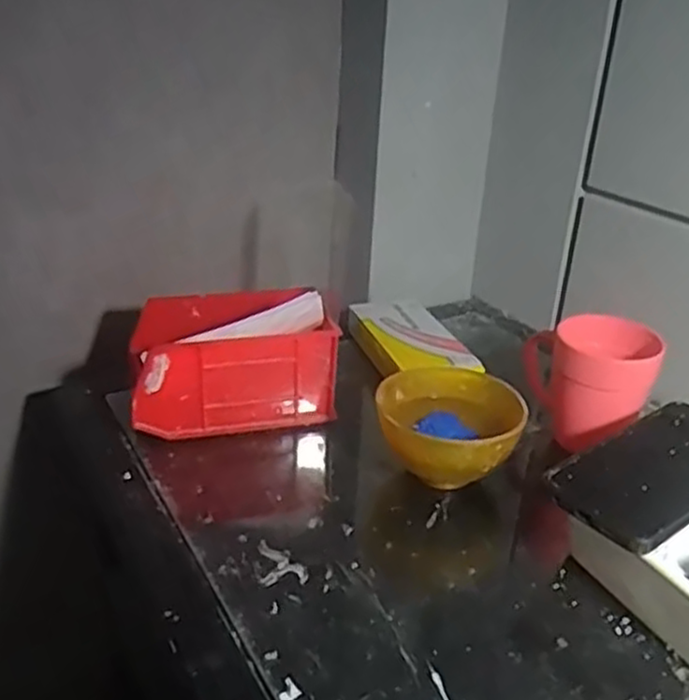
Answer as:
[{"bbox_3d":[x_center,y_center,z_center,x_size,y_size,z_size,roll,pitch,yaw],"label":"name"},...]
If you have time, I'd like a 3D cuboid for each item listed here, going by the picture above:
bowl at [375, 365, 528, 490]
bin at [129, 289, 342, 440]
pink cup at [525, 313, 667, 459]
[{"bbox_3d":[0.080,0.066,0.580,0.107,0.071,0.114,1,29,-1],"label":"bowl"},{"bbox_3d":[-0.096,0.003,0.634,0.162,0.111,0.093,-6,28,-13],"label":"bin"},{"bbox_3d":[0.195,0.024,0.602,0.101,0.088,0.076,11,30,17],"label":"pink cup"}]

